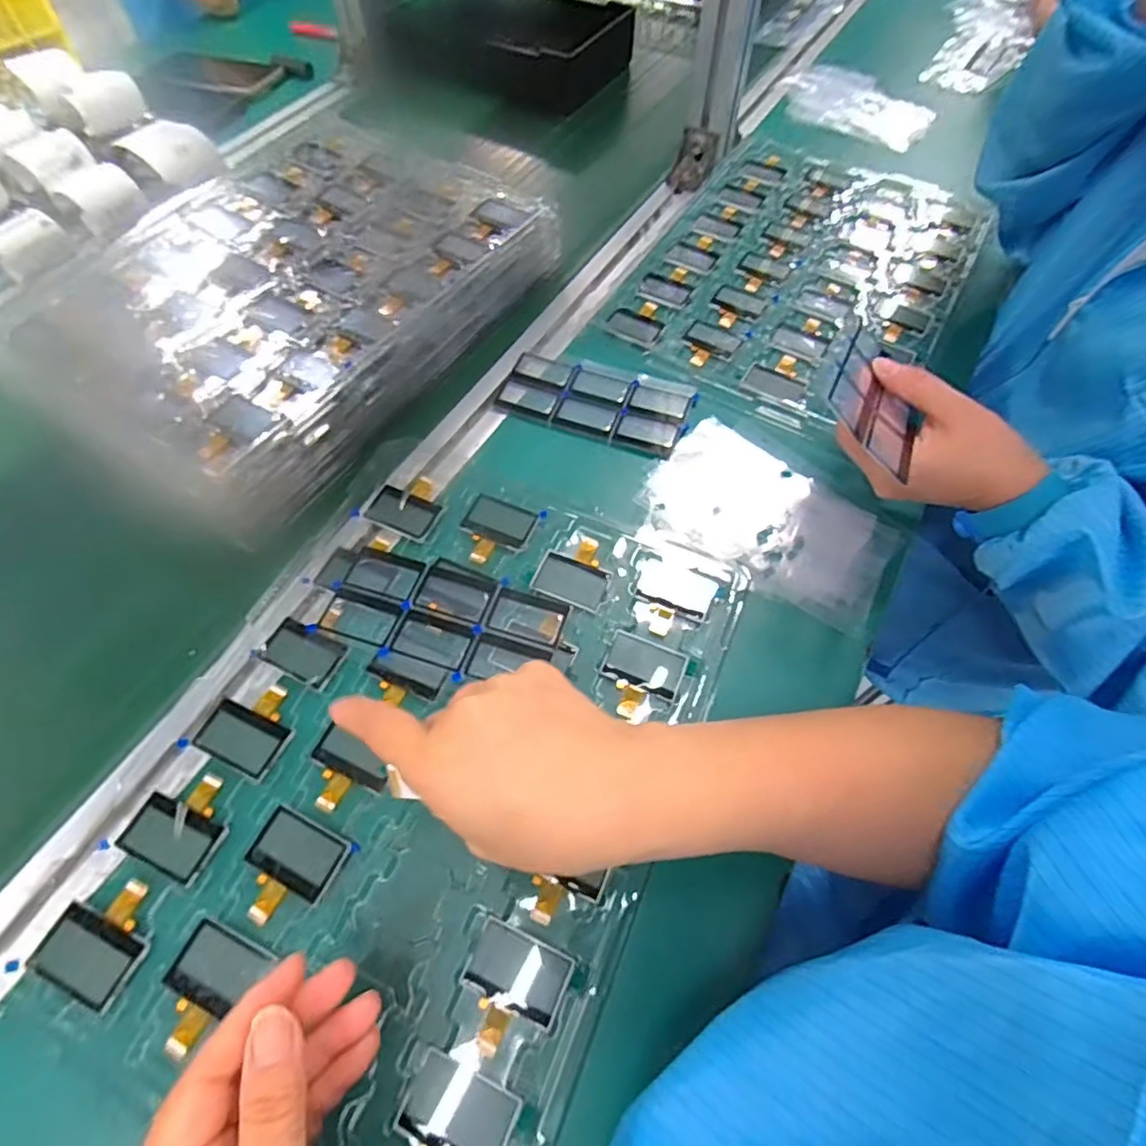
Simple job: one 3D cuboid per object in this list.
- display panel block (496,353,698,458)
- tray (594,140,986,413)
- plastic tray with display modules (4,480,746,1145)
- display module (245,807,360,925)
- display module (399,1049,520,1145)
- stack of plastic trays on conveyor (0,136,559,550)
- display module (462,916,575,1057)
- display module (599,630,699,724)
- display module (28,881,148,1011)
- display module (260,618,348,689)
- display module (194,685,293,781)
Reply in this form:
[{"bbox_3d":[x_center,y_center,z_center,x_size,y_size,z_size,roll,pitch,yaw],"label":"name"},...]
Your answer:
[{"bbox_3d":[0.017,-0.131,0.476,0.141,0.005,0.067,15,62,9],"label":"display panel block"},{"bbox_3d":[0.209,-0.280,0.556,0.246,0.008,0.350,30,65,16],"label":"tray"},{"bbox_3d":[-0.074,0.096,0.341,0.249,0.010,0.351,22,63,12],"label":"plastic tray with display modules"},{"bbox_3d":[-0.142,0.148,0.308,0.047,0.004,0.046,21,63,12],"label":"display module"},{"bbox_3d":[-0.052,0.237,0.260,0.044,0.004,0.050,20,63,11],"label":"display module"},{"bbox_3d":[-0.224,-0.216,0.490,0.278,0.058,0.380,28,64,15],"label":"stack of plastic trays on conveyor"},{"bbox_3d":[-0.029,0.193,0.286,0.046,0.004,0.046,21,63,12],"label":"display module"},{"bbox_3d":[0.042,0.061,0.364,0.051,0.004,0.048,21,63,12],"label":"display module"},{"bbox_3d":[-0.225,0.172,0.294,0.044,0.004,0.046,18,62,10],"label":"display module"},{"bbox_3d":[-0.160,0.047,0.366,0.044,0.004,0.029,22,63,12],"label":"display module"},{"bbox_3d":[-0.179,0.084,0.345,0.046,0.004,0.045,23,63,13],"label":"display module"}]

